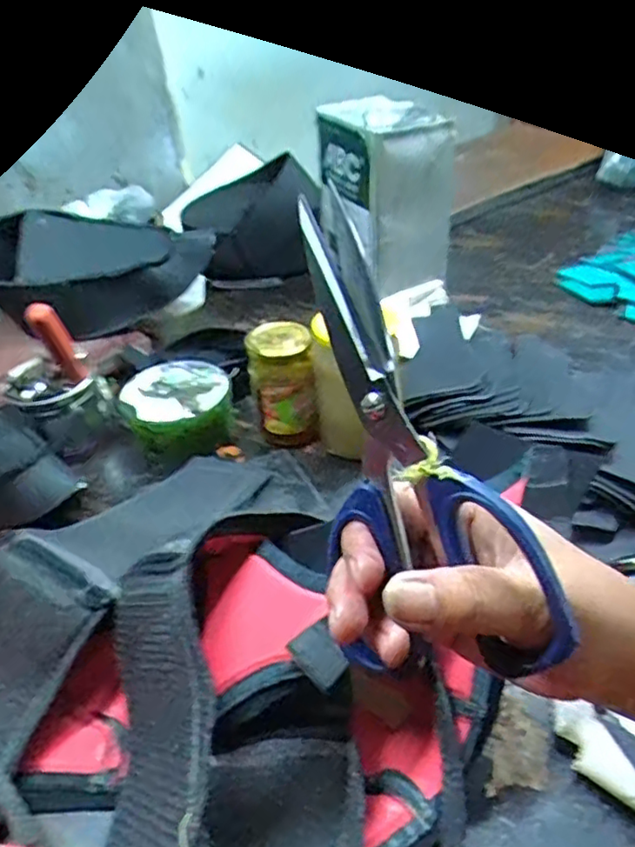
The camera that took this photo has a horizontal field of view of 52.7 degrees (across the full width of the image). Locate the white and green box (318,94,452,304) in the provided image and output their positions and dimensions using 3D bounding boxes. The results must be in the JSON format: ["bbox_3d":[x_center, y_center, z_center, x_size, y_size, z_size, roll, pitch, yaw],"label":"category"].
[{"bbox_3d":[0.089,-0.264,0.795,0.120,0.210,0.122,-15,40,-13],"label":"white and green box"}]

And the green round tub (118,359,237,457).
[{"bbox_3d":[-0.138,-0.017,0.637,0.102,0.048,0.101,-3,38,2],"label":"green round tub"}]

